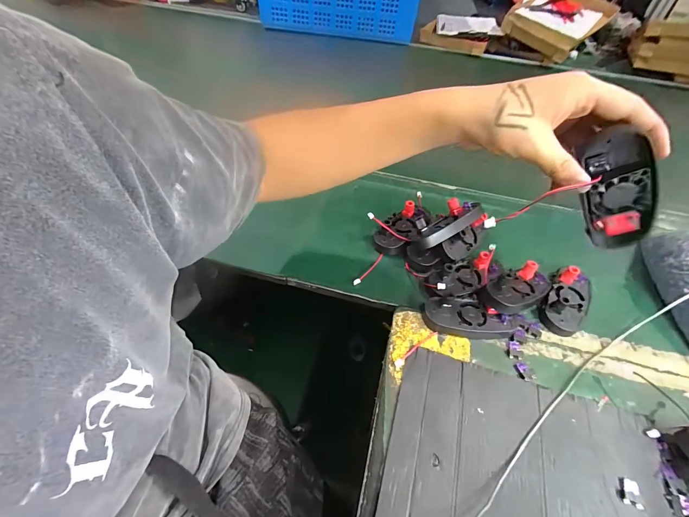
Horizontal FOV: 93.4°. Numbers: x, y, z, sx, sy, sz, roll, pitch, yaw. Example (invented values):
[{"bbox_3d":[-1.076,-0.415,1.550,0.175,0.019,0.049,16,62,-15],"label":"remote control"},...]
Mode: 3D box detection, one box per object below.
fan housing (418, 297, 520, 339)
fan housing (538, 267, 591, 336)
[{"bbox_3d":[0.157,0.073,0.406,0.114,0.023,0.046,8,50,3],"label":"fan housing"},{"bbox_3d":[0.295,0.053,0.427,0.049,0.033,0.095,28,54,19],"label":"fan housing"}]

